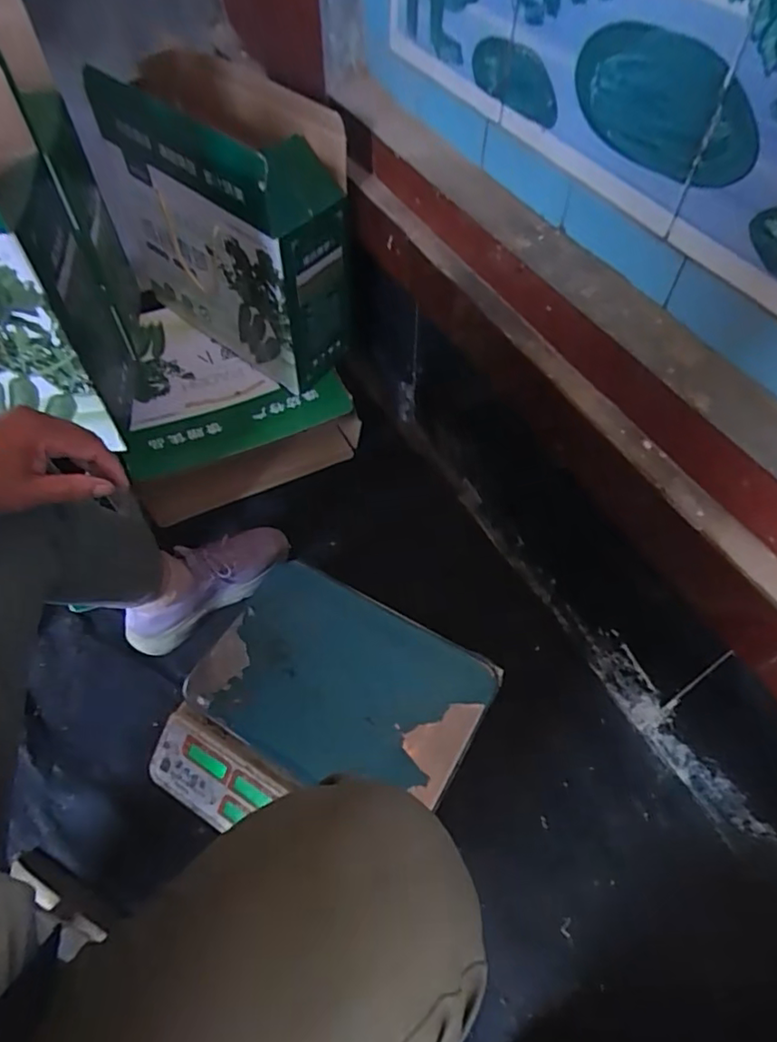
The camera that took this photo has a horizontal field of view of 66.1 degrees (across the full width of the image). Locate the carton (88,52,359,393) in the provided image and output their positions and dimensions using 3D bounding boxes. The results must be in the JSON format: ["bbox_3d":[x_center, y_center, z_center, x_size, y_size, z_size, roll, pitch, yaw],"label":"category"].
[{"bbox_3d":[-0.214,-0.399,0.832,0.304,0.356,0.145,30,60,20],"label":"carton"}]

